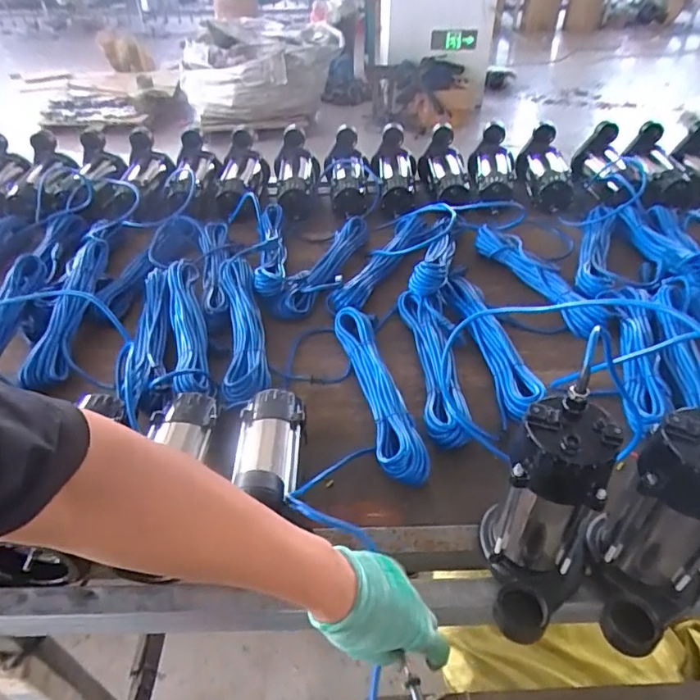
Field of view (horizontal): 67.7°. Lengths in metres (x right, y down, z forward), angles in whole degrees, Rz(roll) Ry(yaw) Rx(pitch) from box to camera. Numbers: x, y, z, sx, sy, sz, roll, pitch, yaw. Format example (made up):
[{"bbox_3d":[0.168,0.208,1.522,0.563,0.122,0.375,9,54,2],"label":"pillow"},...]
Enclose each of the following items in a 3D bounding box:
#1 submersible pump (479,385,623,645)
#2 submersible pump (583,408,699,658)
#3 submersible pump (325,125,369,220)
[{"bbox_3d":[0.213,0.171,0.536,0.111,0.221,0.155,0,42,1],"label":"submersible pump"},{"bbox_3d":[0.314,0.181,0.524,0.140,0.220,0.114,-31,50,-29],"label":"submersible pump"},{"bbox_3d":[-0.014,-0.431,1.283,0.100,0.086,0.273,-1,61,-1],"label":"submersible pump"}]

